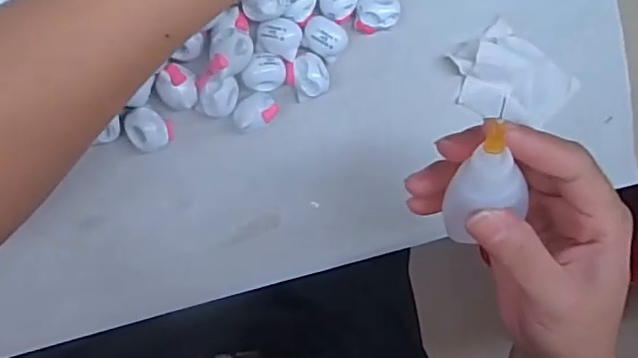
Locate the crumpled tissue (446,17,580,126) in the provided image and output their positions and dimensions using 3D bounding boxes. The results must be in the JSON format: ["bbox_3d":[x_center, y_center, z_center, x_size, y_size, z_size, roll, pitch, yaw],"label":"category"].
[{"bbox_3d":[0.120,-0.061,0.371,0.078,0.016,0.057,36,86,-7],"label":"crumpled tissue"}]

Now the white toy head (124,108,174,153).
[{"bbox_3d":[-0.095,-0.027,0.330,0.025,0.015,0.022,32,86,-7],"label":"white toy head"}]

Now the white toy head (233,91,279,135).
[{"bbox_3d":[-0.037,-0.038,0.339,0.025,0.016,0.019,-38,96,-6],"label":"white toy head"}]

